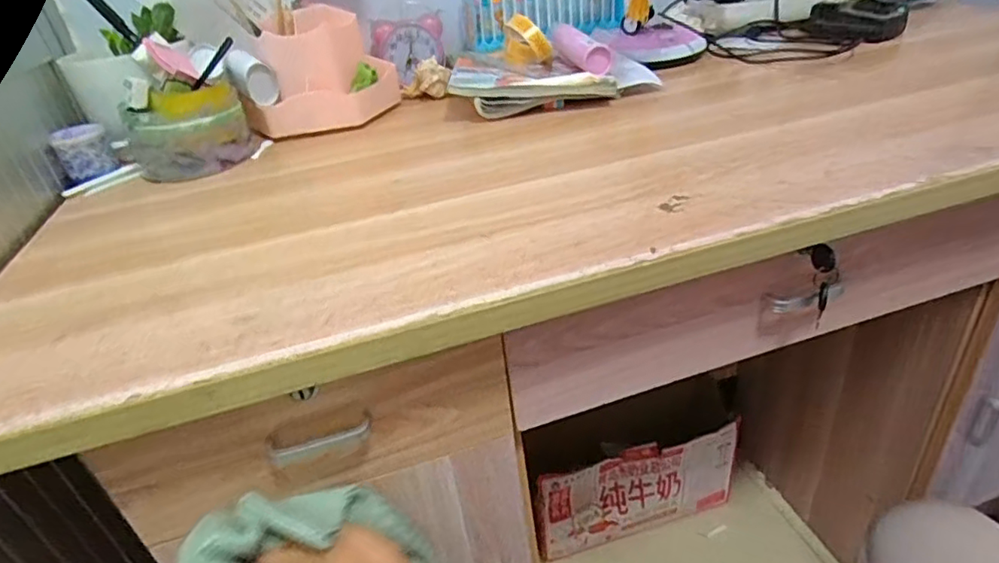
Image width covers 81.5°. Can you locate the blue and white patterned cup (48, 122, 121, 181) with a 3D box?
[{"bbox_3d":[-0.452,-0.140,0.634,0.053,0.051,0.056,-29,38,-31],"label":"blue and white patterned cup"}]

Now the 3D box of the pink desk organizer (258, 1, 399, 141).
[{"bbox_3d":[-0.211,-0.249,0.686,0.118,0.123,0.145,6,34,21],"label":"pink desk organizer"}]

